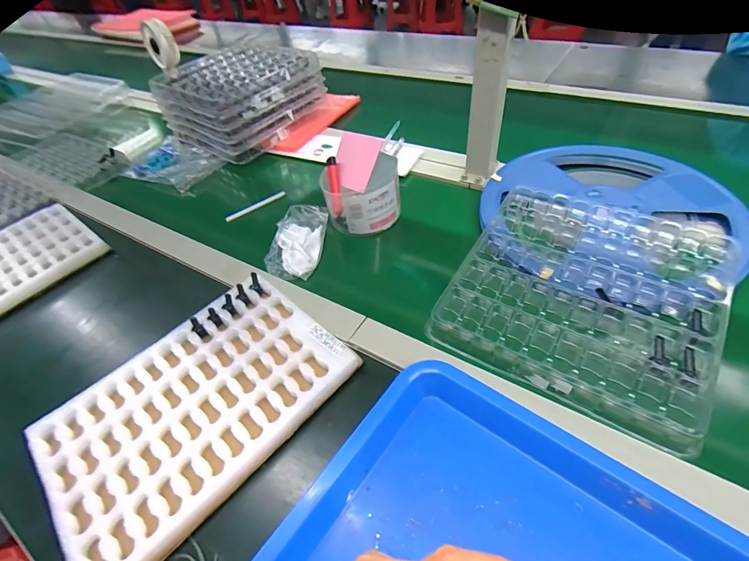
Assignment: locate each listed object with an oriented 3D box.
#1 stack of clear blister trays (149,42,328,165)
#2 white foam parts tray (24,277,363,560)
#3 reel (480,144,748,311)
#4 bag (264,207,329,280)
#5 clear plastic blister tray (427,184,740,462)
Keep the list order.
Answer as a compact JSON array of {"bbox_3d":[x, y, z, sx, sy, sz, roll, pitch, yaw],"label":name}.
[{"bbox_3d":[-0.282,-0.387,0.815,0.264,0.119,0.254,28,57,30],"label":"stack of clear blister trays"},{"bbox_3d":[-0.176,0.123,0.390,0.188,0.034,0.272,32,58,32],"label":"white foam parts tray"},{"bbox_3d":[0.308,-0.099,0.512,0.324,0.028,0.311,-36,52,-24],"label":"reel"},{"bbox_3d":[-0.110,-0.058,0.550,0.077,0.035,0.124,0,47,8],"label":"bag"},{"bbox_3d":[0.230,0.007,0.428,0.254,0.020,0.263,23,61,26],"label":"clear plastic blister tray"}]

